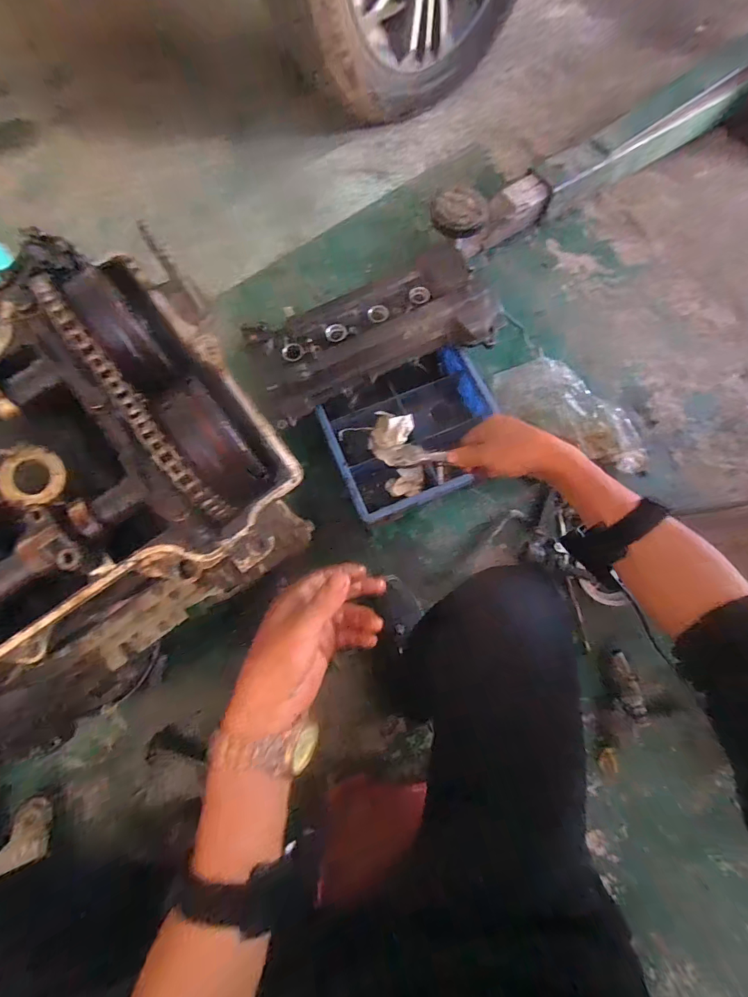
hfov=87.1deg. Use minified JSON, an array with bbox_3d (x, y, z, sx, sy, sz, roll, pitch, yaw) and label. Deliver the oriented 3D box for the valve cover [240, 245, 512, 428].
[{"bbox_3d":[-0.006,-0.309,0.732,0.454,0.084,0.188,-22,75,-5],"label":"valve cover"}]

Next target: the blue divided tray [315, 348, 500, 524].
[{"bbox_3d":[0.081,-0.124,0.780,0.322,0.042,0.254,-24,95,-3],"label":"blue divided tray"}]

